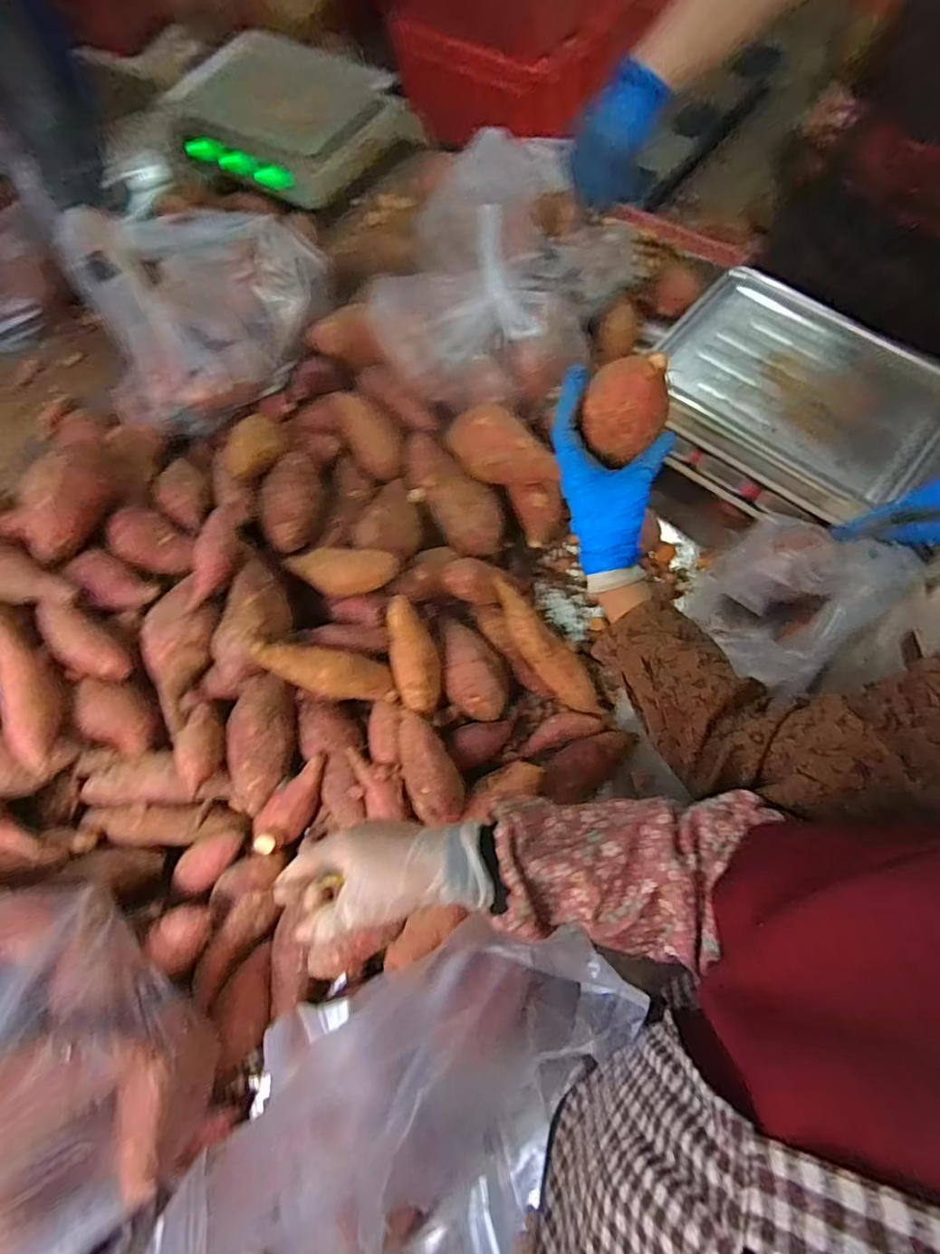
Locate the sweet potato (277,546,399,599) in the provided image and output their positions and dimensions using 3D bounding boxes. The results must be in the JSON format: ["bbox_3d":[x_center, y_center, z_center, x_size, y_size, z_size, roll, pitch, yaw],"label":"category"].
[{"bbox_3d":[-0.158,-0.065,0.658,0.141,0.033,0.050,4,67,19],"label":"sweet potato"}]

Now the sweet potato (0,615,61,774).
[{"bbox_3d":[-0.436,0.064,0.558,0.035,0.035,0.153,-19,83,-5],"label":"sweet potato"}]

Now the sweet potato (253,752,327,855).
[{"bbox_3d":[-0.183,0.186,0.599,0.042,0.037,0.108,38,74,16],"label":"sweet potato"}]

